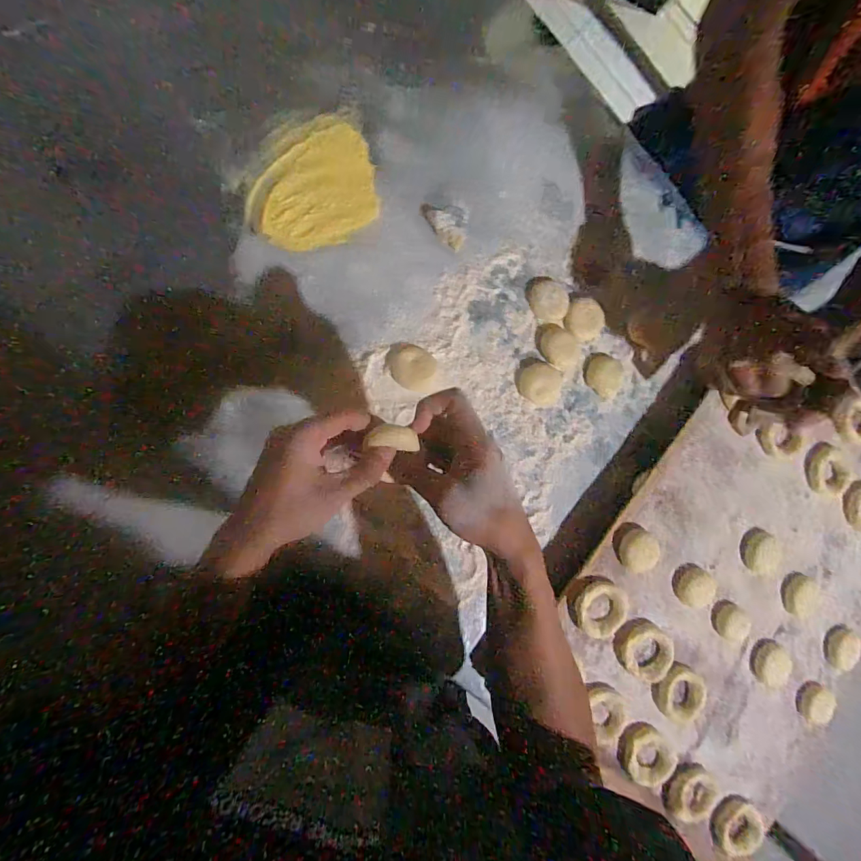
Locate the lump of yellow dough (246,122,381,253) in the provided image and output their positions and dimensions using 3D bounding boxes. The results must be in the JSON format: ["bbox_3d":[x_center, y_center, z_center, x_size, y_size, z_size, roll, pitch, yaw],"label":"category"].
[{"bbox_3d":[-0.117,-0.247,0.465,0.142,0.013,0.094,-42,99,-10],"label":"lump of yellow dough"}]

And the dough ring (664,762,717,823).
[{"bbox_3d":[0.308,0.428,0.526,0.062,0.015,0.071,-40,99,-10],"label":"dough ring"}]

